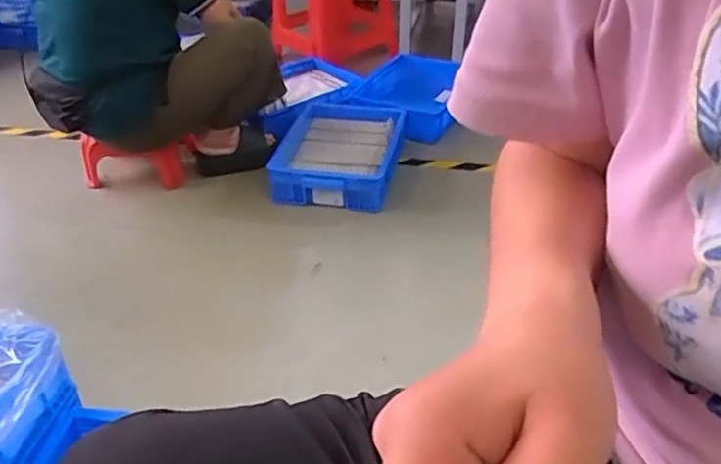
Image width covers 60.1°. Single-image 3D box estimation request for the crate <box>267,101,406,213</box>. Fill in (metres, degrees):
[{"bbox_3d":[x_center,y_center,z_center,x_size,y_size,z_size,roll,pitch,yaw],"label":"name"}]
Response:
[{"bbox_3d":[-0.050,-0.226,1.731,0.319,0.112,0.438,4,36,8],"label":"crate"}]

